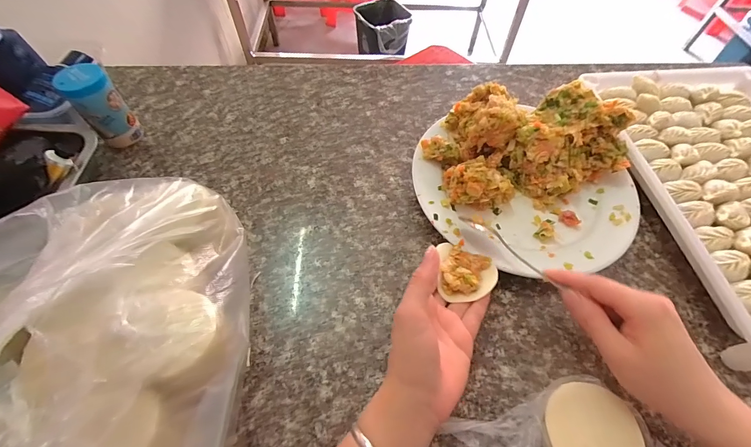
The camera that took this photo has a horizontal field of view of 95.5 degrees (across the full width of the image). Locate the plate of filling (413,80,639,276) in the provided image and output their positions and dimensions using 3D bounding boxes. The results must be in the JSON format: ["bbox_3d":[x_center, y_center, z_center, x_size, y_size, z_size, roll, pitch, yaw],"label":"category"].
[{"bbox_3d":[0.166,-0.054,0.369,0.246,0.079,0.211,12,58,6],"label":"plate of filling"}]

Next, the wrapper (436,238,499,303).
[{"bbox_3d":[0.087,0.042,0.323,0.053,0.016,0.062,2,57,0],"label":"wrapper"}]

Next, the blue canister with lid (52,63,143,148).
[{"bbox_3d":[-0.329,-0.140,0.413,0.046,0.090,0.043,-32,63,-20],"label":"blue canister with lid"}]

